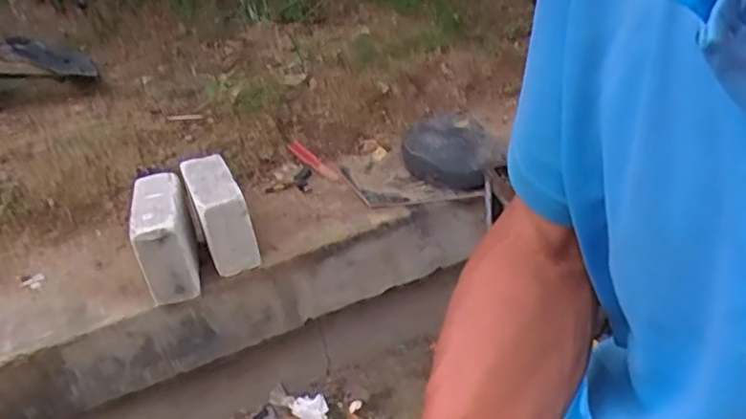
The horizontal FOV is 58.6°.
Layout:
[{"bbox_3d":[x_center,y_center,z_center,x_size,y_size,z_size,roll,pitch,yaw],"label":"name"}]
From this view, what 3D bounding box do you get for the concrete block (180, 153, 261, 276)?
[{"bbox_3d":[-0.360,0.008,1.565,0.106,0.209,0.212,-20,36,-17],"label":"concrete block"}]

